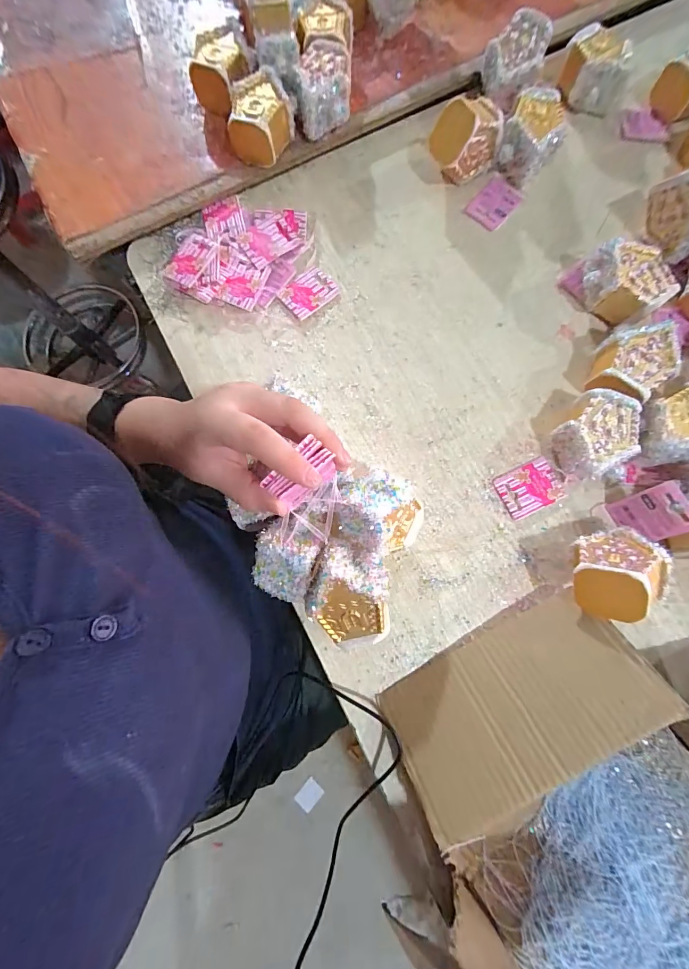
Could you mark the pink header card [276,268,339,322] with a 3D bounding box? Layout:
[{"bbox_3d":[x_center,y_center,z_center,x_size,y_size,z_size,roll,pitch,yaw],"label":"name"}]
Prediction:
[{"bbox_3d":[-0.041,-0.216,0.424,0.058,0.006,0.045,-42,80,-8],"label":"pink header card"}]

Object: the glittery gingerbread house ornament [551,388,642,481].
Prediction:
[{"bbox_3d":[0.240,-0.048,0.366,0.077,0.046,0.070,0,78,1],"label":"glittery gingerbread house ornament"}]

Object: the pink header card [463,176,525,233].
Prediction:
[{"bbox_3d":[0.178,-0.334,0.446,0.047,0.004,0.068,39,81,9],"label":"pink header card"}]

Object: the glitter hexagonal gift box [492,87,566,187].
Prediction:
[{"bbox_3d":[0.218,-0.405,0.437,0.065,0.047,0.091,27,80,7],"label":"glitter hexagonal gift box"}]

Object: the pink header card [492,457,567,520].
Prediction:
[{"bbox_3d":[0.185,0.004,0.377,0.059,0.004,0.045,-24,78,-4],"label":"pink header card"}]

